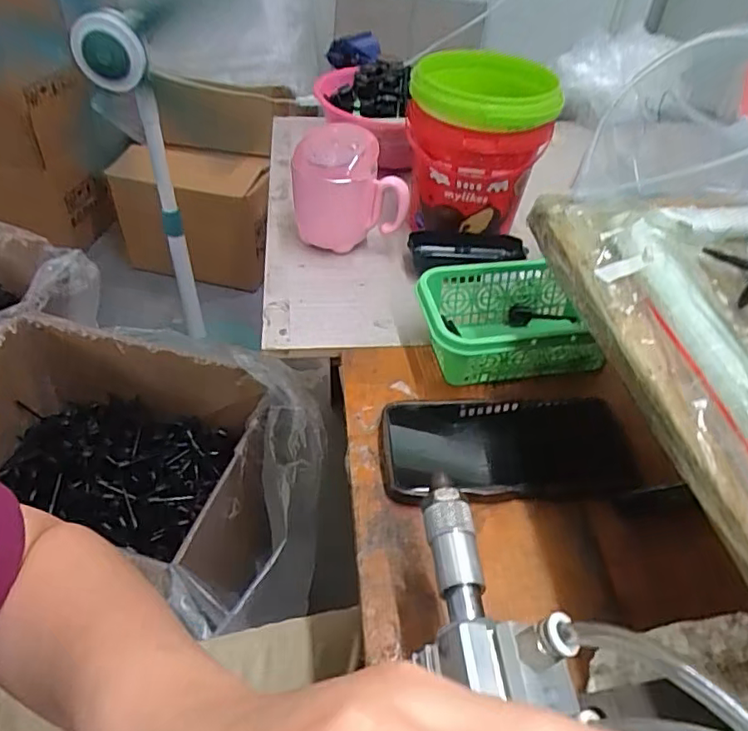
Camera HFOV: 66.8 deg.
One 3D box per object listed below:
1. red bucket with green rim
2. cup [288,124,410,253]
[{"bbox_3d":[0.095,-0.204,0.559,0.123,0.156,0.124,3,44,-2],"label":"red bucket with green rim"},{"bbox_3d":[-0.027,-0.165,0.546,0.086,0.109,0.087,-26,52,-28],"label":"cup"}]

